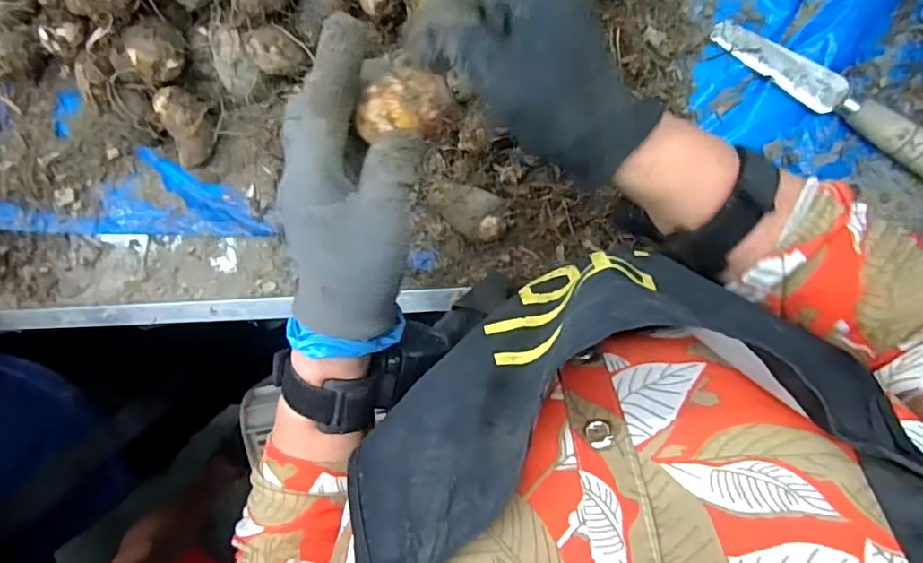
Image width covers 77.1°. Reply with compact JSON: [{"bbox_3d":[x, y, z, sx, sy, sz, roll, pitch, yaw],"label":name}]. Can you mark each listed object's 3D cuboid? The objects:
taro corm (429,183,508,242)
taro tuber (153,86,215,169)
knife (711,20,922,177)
[{"bbox_3d":[0.005,-0.058,0.471,0.068,0.033,0.038,25,98,4],"label":"taro corm"},{"bbox_3d":[-0.234,-0.134,0.500,0.043,0.029,0.065,-5,121,8],"label":"taro tuber"},{"bbox_3d":[0.277,-0.138,0.428,0.195,0.027,0.029,38,99,2],"label":"knife"}]

